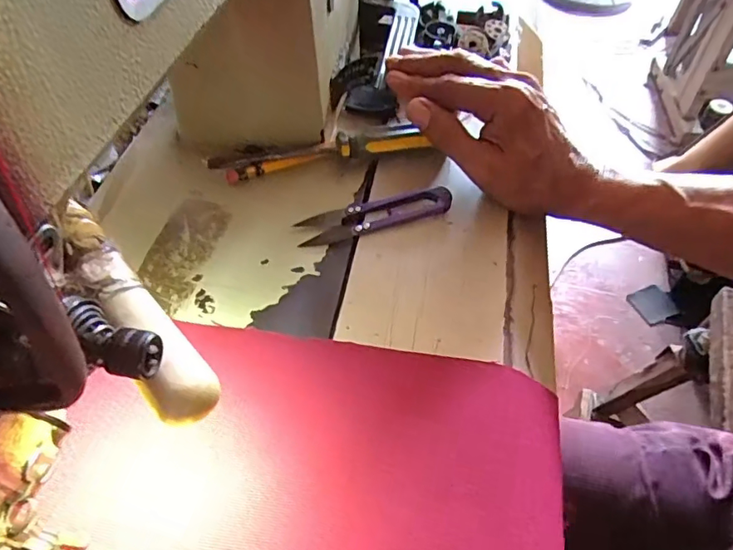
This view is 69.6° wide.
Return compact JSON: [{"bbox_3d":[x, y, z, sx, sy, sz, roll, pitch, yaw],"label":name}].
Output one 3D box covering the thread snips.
[{"bbox_3d":[0.006,-0.039,0.336,0.099,0.010,0.025,-11,53,-11],"label":"thread snips"}]

